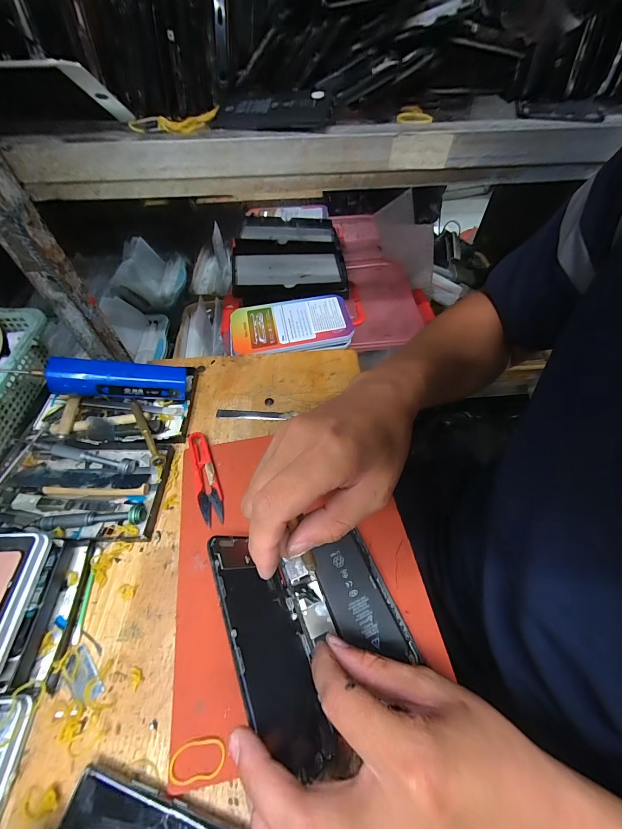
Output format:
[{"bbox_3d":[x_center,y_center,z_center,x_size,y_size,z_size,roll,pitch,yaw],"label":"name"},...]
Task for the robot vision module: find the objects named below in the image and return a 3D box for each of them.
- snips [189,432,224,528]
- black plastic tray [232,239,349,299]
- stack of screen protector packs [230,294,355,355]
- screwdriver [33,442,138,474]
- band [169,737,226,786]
[{"bbox_3d":[-0.107,0.062,0.329,0.022,0.011,0.099,-18,56,-12],"label":"snips"},{"bbox_3d":[-0.035,-0.243,0.544,0.191,0.039,0.126,-1,54,-1],"label":"black plastic tray"},{"bbox_3d":[-0.030,-0.137,0.489,0.178,0.021,0.105,-6,55,-4],"label":"stack of screen protector packs"},{"bbox_3d":[-0.231,0.042,0.333,0.102,0.018,0.015,11,55,8],"label":"screwdriver"},{"bbox_3d":[-0.075,0.229,0.214,0.036,0.004,0.020,-8,57,-3],"label":"band"}]

